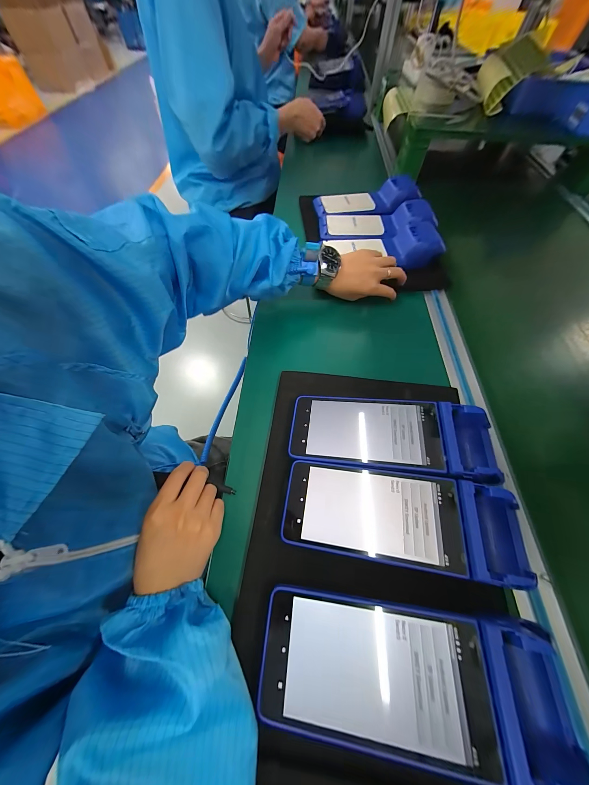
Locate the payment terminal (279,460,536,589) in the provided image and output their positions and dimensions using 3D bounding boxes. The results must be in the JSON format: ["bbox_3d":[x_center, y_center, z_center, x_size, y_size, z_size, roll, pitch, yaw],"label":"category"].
[{"bbox_3d":[0.099,0.122,0.246,0.218,0.052,0.081,9,59,4],"label":"payment terminal"}]

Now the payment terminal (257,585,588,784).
[{"bbox_3d":[0.089,0.214,0.195,0.228,0.053,0.083,6,59,2],"label":"payment terminal"}]

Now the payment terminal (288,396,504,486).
[{"bbox_3d":[0.110,0.049,0.285,0.227,0.047,0.082,8,59,4],"label":"payment terminal"}]

